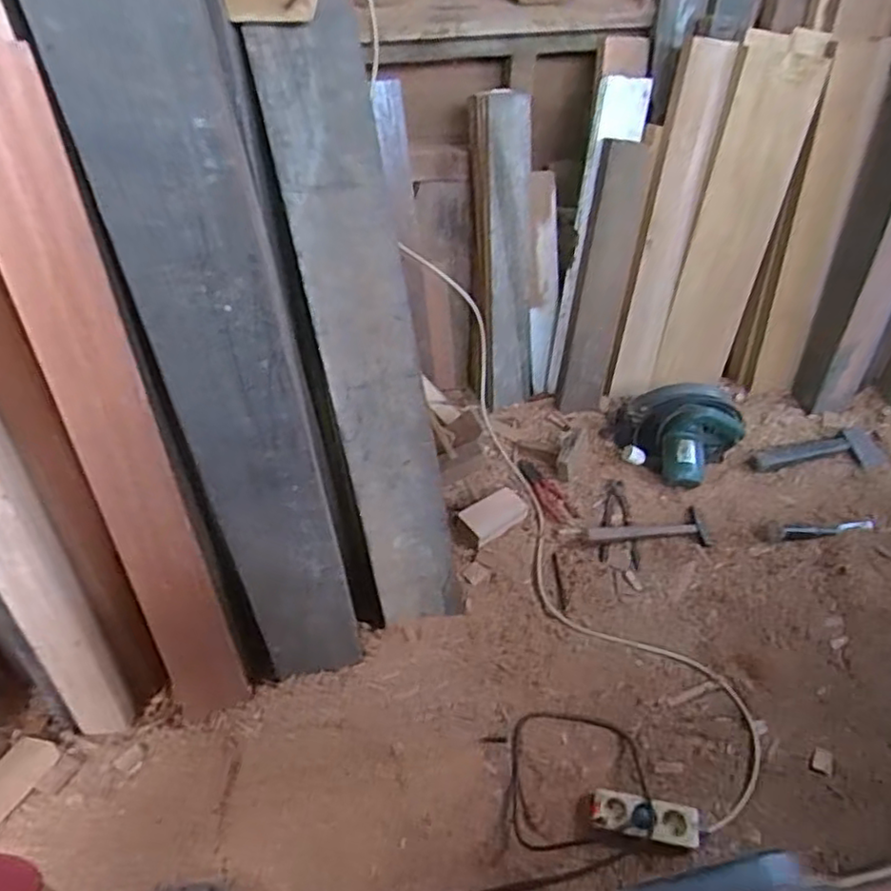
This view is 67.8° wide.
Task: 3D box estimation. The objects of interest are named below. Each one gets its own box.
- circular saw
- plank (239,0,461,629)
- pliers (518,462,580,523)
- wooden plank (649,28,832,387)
[{"bbox_3d":[0.508,-0.032,1.473,0.249,0.170,0.173,28,54,20],"label":"circular saw"},{"bbox_3d":[-0.117,-0.127,1.032,0.172,0.956,0.045,-15,24,-16],"label":"plank"},{"bbox_3d":[0.224,0.098,1.461,0.059,0.025,0.182,-15,52,-15],"label":"pliers"},{"bbox_3d":[0.678,-0.506,1.557,0.263,0.775,0.040,-13,40,-23],"label":"wooden plank"}]

